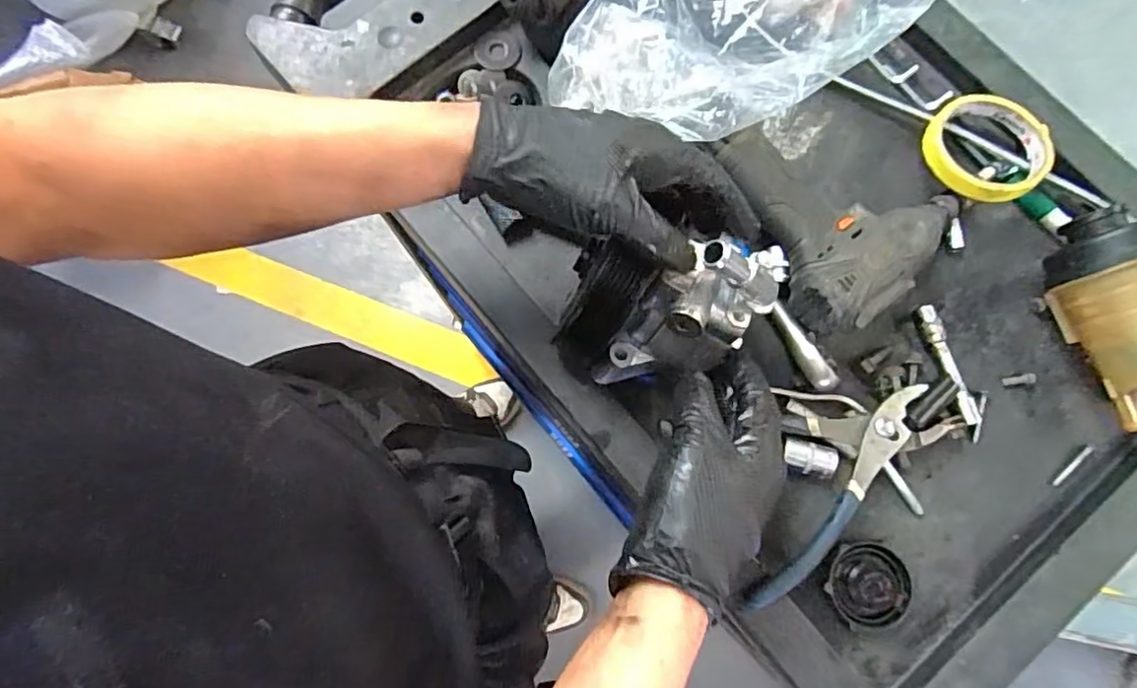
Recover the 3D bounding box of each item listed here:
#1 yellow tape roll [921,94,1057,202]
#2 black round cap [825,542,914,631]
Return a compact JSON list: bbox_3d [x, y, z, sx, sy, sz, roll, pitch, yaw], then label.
[{"bbox_3d":[0.327,-0.154,0.488,0.085,0.022,0.088,0,79,1],"label":"yellow tape roll"},{"bbox_3d":[0.212,0.171,0.438,0.053,0.015,0.058,32,81,7],"label":"black round cap"}]

